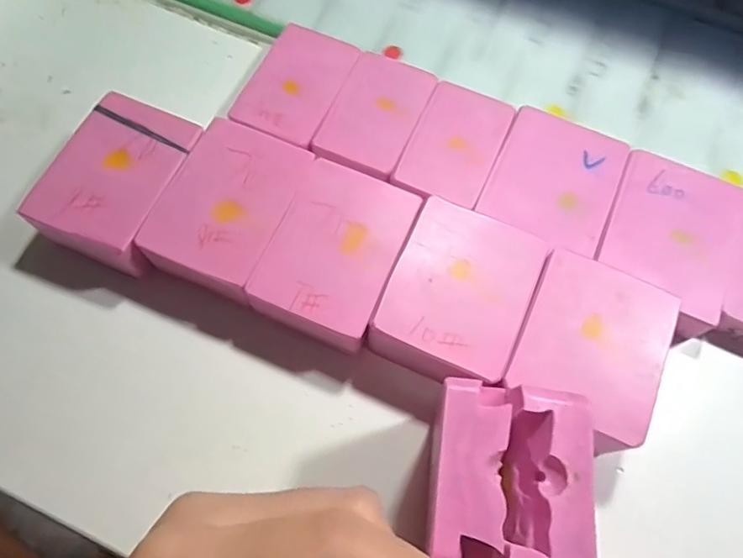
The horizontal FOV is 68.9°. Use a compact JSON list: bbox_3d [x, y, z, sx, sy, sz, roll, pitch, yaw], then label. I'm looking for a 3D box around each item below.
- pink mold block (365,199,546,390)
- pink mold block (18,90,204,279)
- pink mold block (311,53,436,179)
[{"bbox_3d":[0.036,0.008,0.228,0.055,0.020,0.073,24,70,7],"label":"pink mold block"},{"bbox_3d":[-0.115,-0.041,0.253,0.052,0.035,0.075,21,69,6],"label":"pink mold block"},{"bbox_3d":[0.002,-0.082,0.280,0.043,0.012,0.069,21,69,6],"label":"pink mold block"}]

